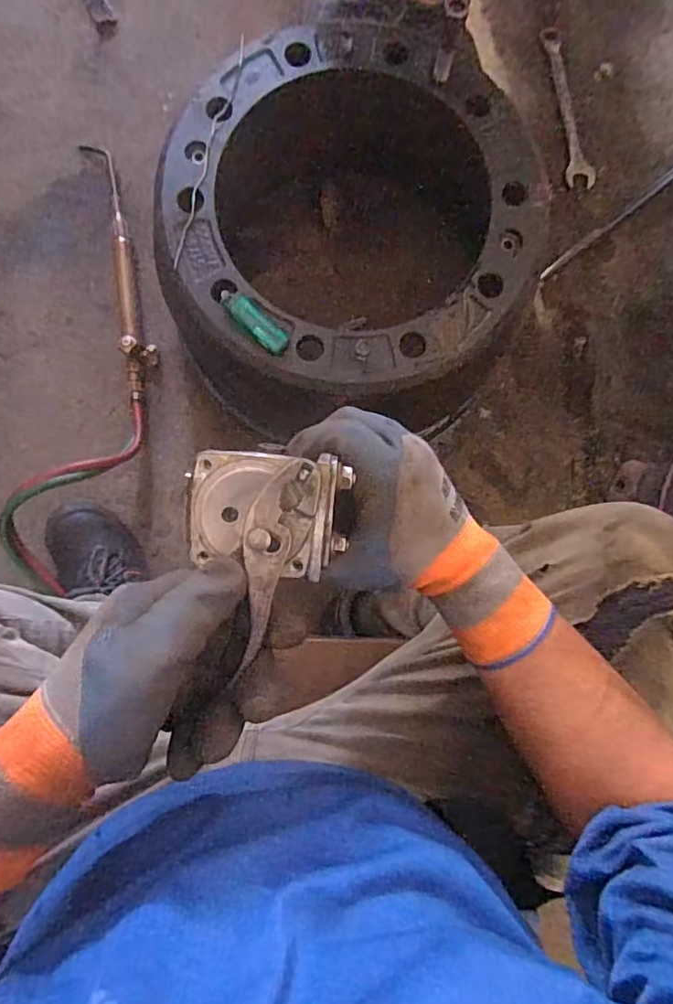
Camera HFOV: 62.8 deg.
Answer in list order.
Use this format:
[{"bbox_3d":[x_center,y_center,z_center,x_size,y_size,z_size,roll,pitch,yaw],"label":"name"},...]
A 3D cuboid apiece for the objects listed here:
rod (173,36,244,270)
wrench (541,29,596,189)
[{"bbox_3d":[-0.128,-0.357,0.557,0.013,0.004,0.256,17,86,-1],"label":"rod"},{"bbox_3d":[0.353,-0.602,0.840,0.043,0.007,0.255,-7,86,-2],"label":"wrench"}]

